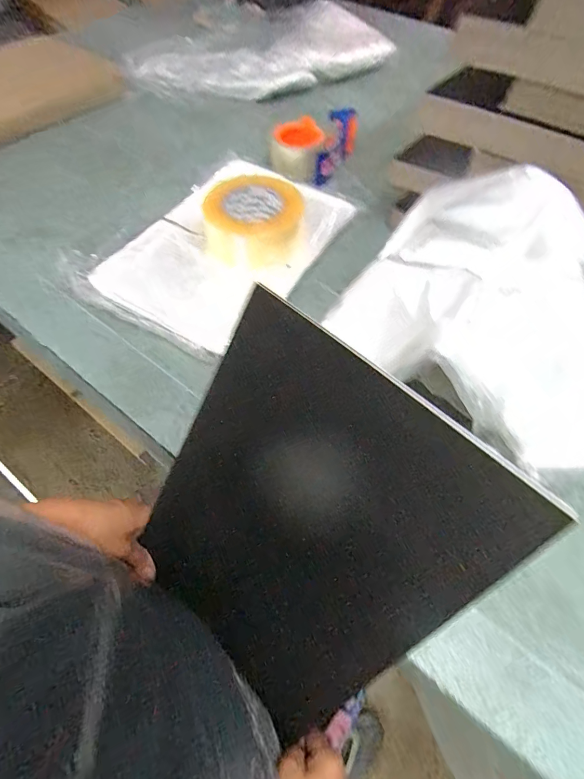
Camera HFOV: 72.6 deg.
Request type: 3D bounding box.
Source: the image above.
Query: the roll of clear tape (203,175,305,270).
[{"bbox_3d":[-0.049,-0.219,0.527,0.124,0.055,0.131,0,60,-1],"label":"roll of clear tape"}]

